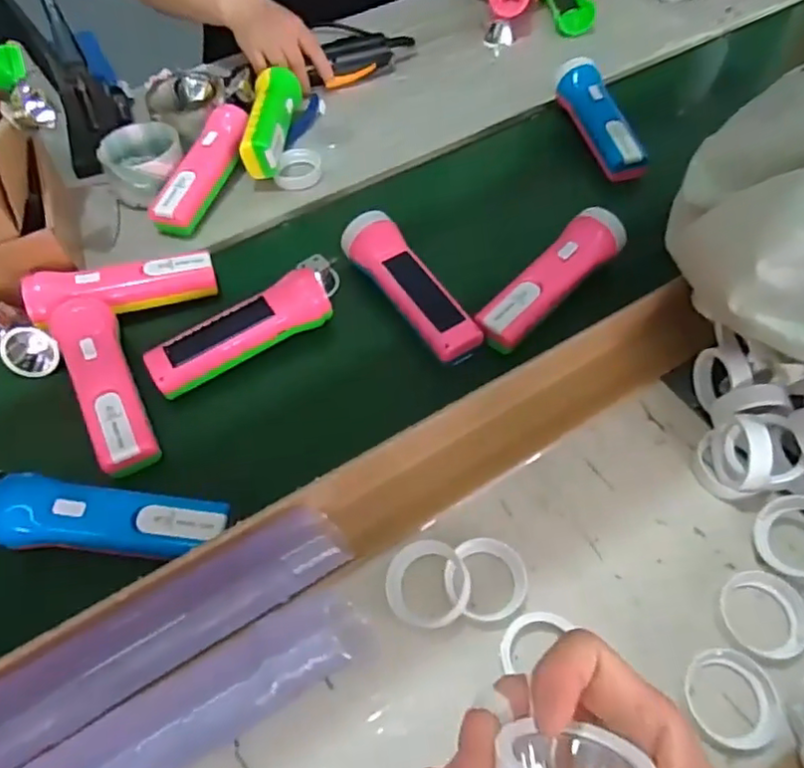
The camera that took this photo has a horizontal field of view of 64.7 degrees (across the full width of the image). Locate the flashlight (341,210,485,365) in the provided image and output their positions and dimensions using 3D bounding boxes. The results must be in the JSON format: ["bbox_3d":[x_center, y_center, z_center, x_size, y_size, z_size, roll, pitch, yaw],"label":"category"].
[{"bbox_3d":[0.004,-0.084,0.560,0.045,0.043,0.165,-30,62,-18],"label":"flashlight"}]

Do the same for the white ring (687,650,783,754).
[{"bbox_3d":[0.198,0.189,0.380,0.050,0.017,0.054,0,58,0],"label":"white ring"}]

